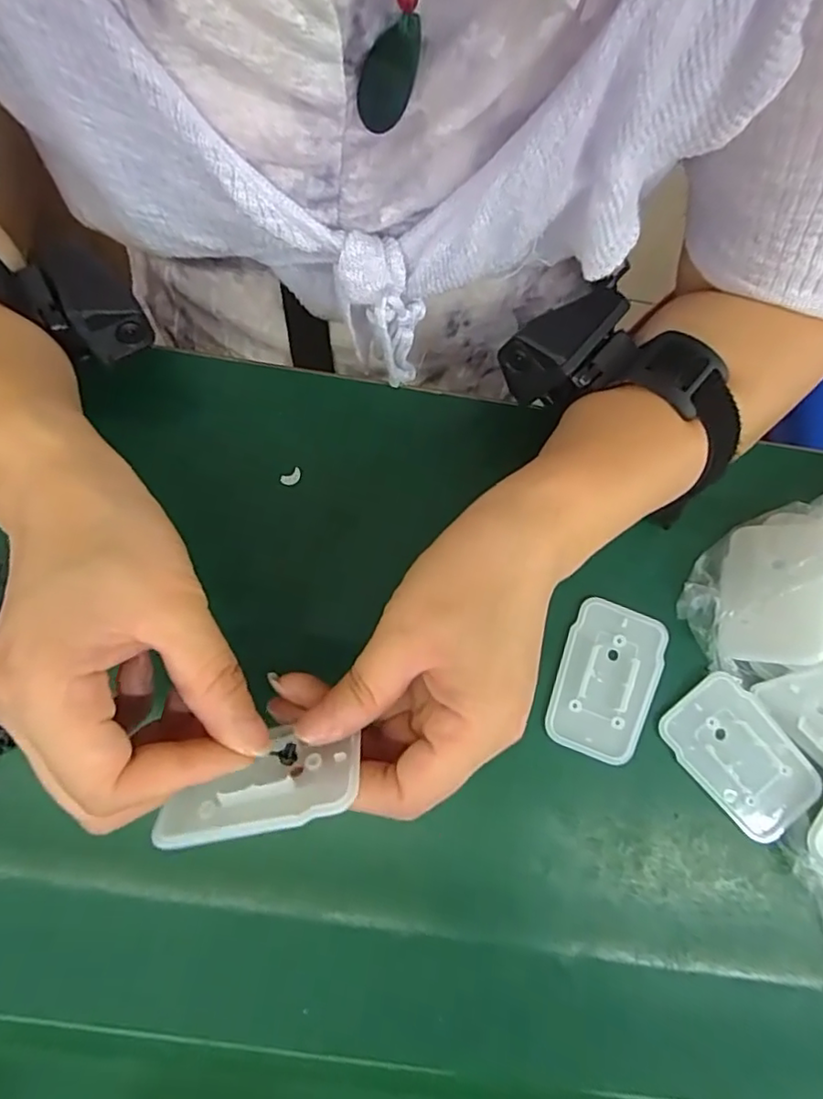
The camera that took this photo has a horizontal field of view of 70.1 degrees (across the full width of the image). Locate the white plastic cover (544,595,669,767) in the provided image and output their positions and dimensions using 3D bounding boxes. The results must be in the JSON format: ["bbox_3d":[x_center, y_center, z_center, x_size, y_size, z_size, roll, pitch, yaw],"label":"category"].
[{"bbox_3d":[0.091,0.060,0.271,0.045,0.004,0.069,20,79,3],"label":"white plastic cover"}]

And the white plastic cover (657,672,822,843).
[{"bbox_3d":[0.149,0.094,0.265,0.044,0.005,0.068,-37,82,-8],"label":"white plastic cover"}]

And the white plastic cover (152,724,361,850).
[{"bbox_3d":[-0.051,0.079,0.197,0.066,0.008,0.034,-9,40,3],"label":"white plastic cover"}]

